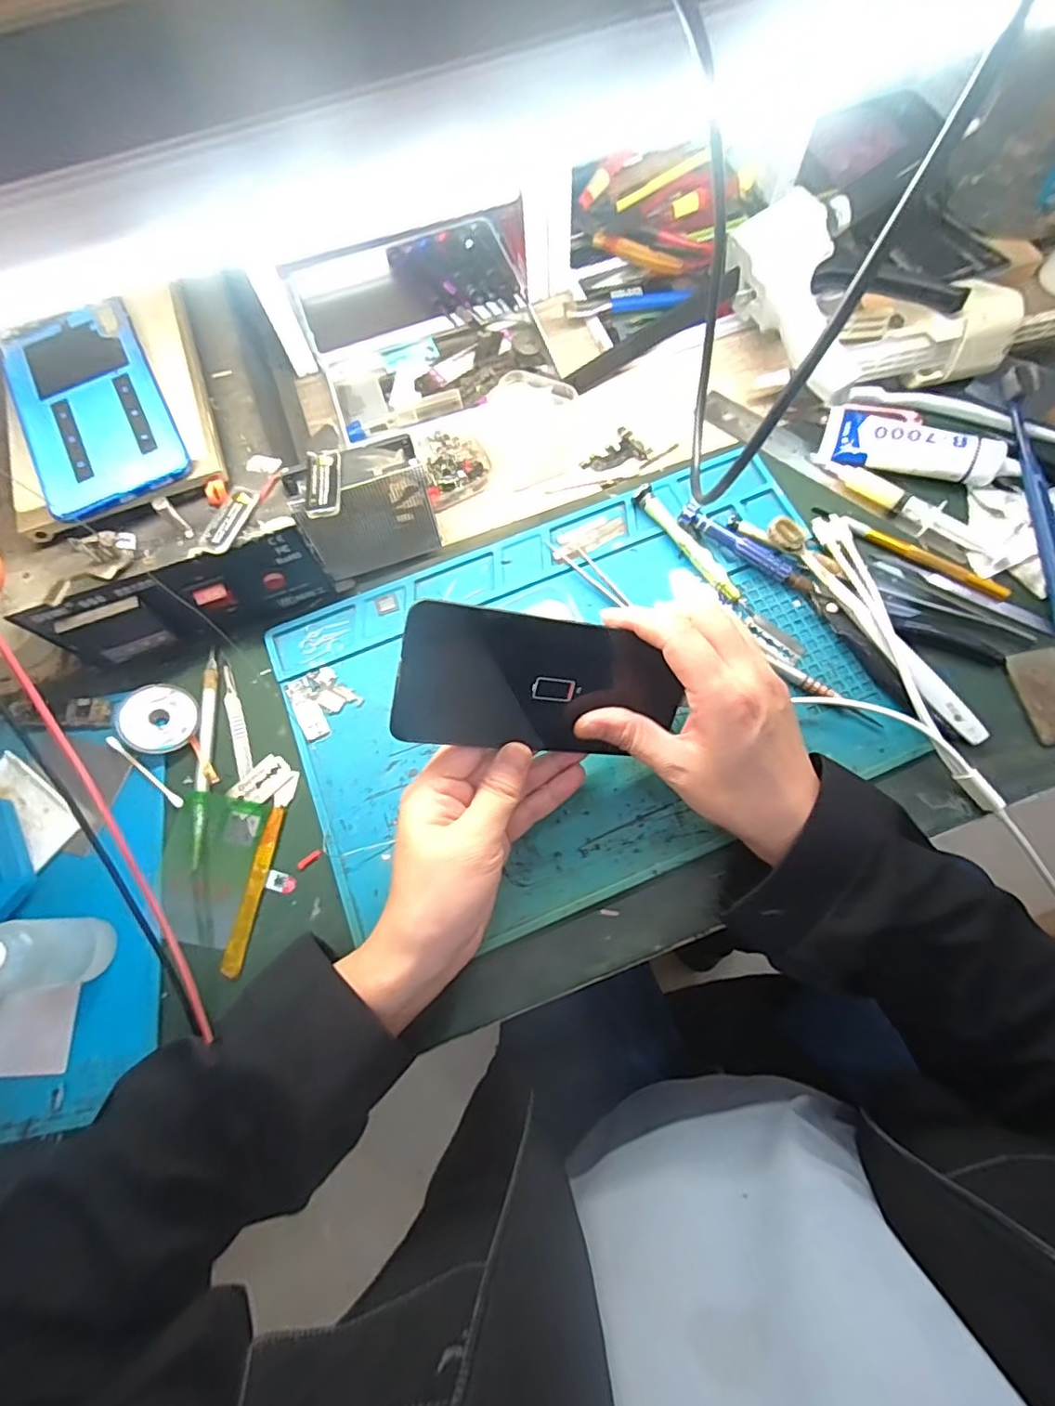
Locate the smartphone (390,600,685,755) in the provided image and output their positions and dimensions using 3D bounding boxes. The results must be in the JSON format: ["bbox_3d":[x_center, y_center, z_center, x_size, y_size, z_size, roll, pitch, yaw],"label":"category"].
[{"bbox_3d":[0.008,-0.006,0.301,0.147,0.013,0.072,6,113,-20],"label":"smartphone"}]

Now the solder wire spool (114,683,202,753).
[{"bbox_3d":[-0.240,0.010,0.377,0.047,0.009,0.045,3,81,-18],"label":"solder wire spool"}]

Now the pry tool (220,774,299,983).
[{"bbox_3d":[-0.163,0.102,0.354,0.011,0.004,0.119,9,74,5],"label":"pry tool"}]

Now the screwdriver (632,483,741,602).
[{"bbox_3d":[0.110,-0.110,0.404,0.013,0.014,0.104,-34,75,-8],"label":"screwdriver"}]

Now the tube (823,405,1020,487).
[{"bbox_3d":[0.280,-0.188,0.413,0.121,0.025,0.052,19,75,8],"label":"tube"}]

